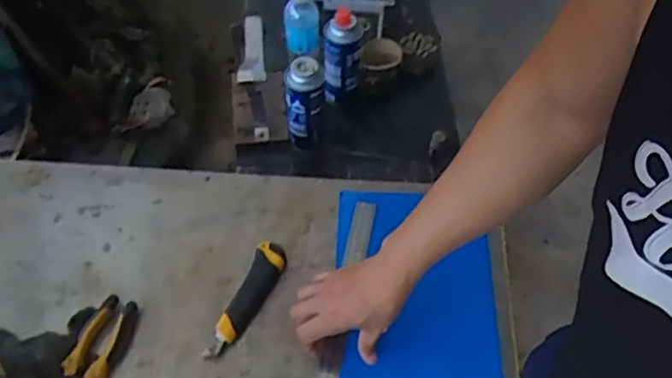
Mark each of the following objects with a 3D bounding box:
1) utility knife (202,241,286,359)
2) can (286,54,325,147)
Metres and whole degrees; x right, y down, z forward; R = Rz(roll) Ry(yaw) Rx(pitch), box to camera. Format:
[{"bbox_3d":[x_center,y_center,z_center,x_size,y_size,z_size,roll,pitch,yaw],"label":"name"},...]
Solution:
[{"bbox_3d":[-0.108,0.131,0.752,0.038,0.022,0.158,22,57,13],"label":"utility knife"},{"bbox_3d":[-0.053,-0.146,1.065,0.061,0.158,0.067,1,55,-2],"label":"can"}]

